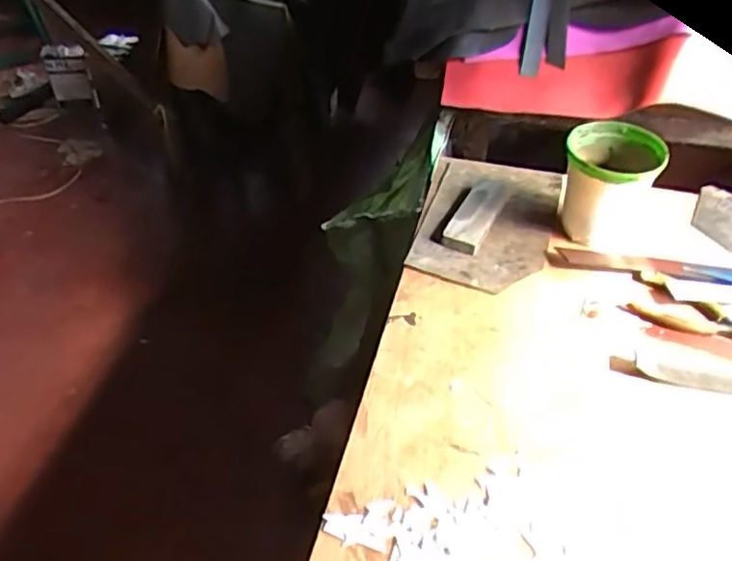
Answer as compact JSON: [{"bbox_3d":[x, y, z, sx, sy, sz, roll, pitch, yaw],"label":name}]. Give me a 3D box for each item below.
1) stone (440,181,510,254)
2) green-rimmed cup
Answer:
[{"bbox_3d":[0.155,-0.096,0.884,0.049,0.022,0.157,21,45,20],"label":"stone"},{"bbox_3d":[0.303,-0.115,0.827,0.115,0.127,0.121,14,43,13],"label":"green-rimmed cup"}]

